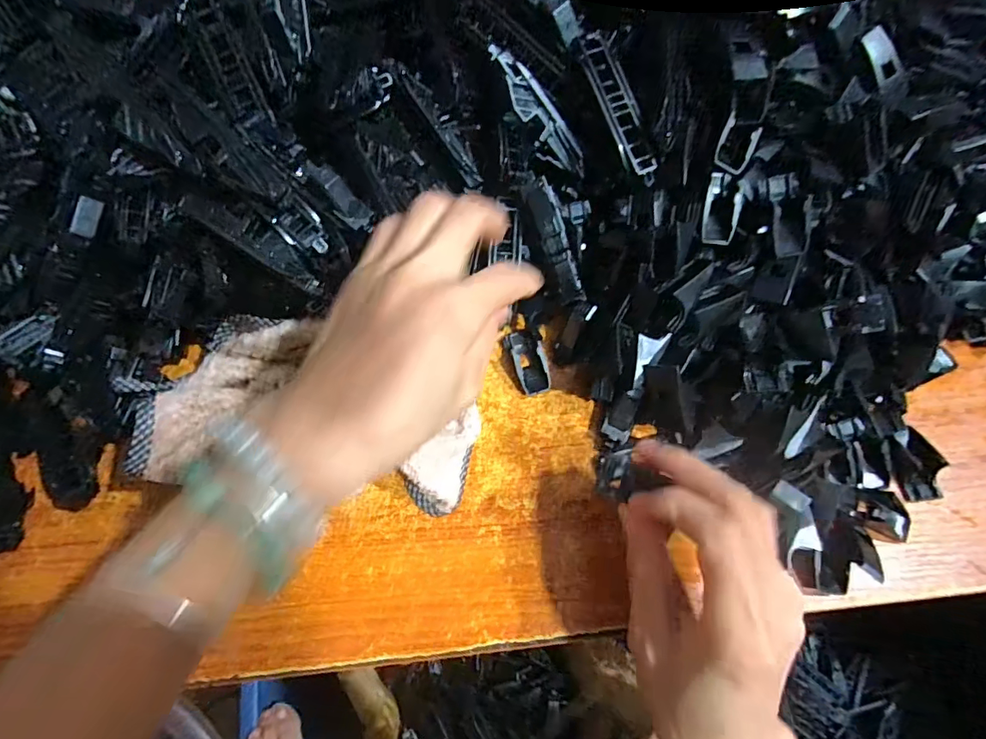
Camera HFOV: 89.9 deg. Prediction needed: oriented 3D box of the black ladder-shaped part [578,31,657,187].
[{"bbox_3d":[0.066,-0.135,0.257,0.018,0.006,0.081,-24,91,-10],"label":"black ladder-shaped part"}]

